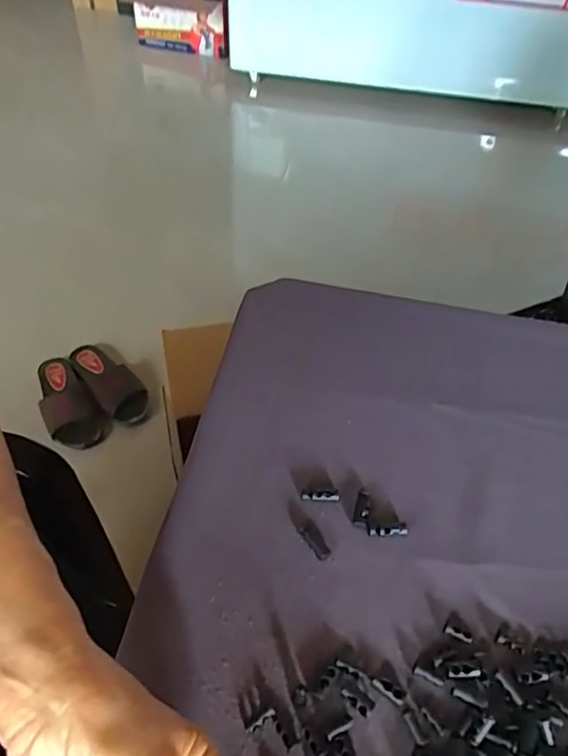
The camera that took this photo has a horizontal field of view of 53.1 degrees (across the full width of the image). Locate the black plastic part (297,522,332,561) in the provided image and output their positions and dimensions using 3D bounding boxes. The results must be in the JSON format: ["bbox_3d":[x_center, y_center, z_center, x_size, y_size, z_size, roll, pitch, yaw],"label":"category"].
[{"bbox_3d":[0.020,0.101,0.354,0.012,0.005,0.026,-25,55,-24],"label":"black plastic part"}]

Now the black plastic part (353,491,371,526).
[{"bbox_3d":[0.051,0.085,0.369,0.009,0.004,0.025,15,49,8],"label":"black plastic part"}]

